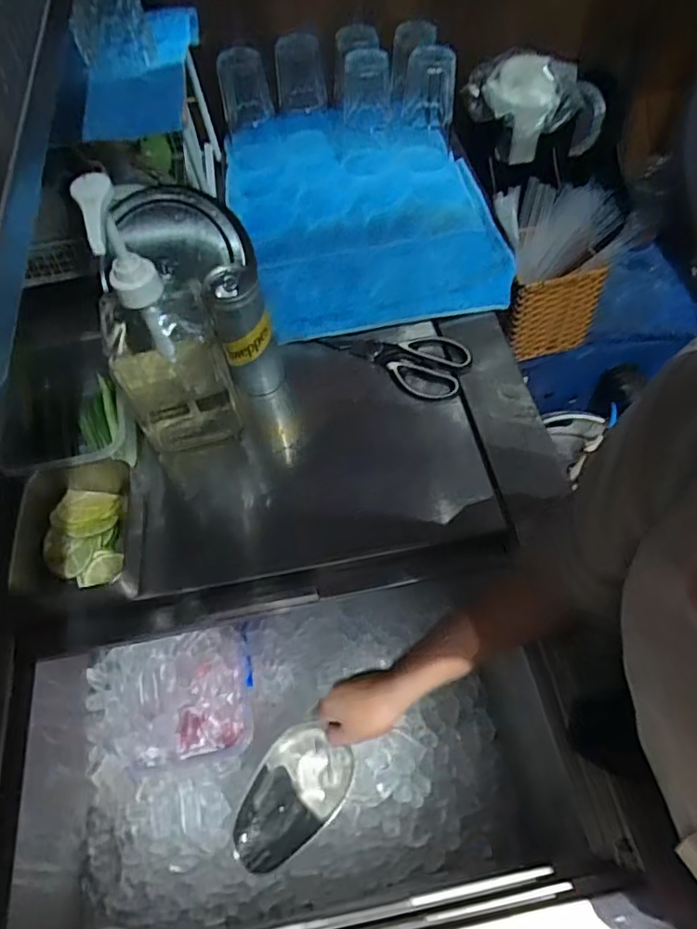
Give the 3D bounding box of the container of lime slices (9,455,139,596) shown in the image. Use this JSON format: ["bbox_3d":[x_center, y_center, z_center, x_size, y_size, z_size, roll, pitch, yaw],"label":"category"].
[{"bbox_3d":[-0.265,0.062,0.584,0.099,0.059,0.122,-10,57,-2],"label":"container of lime slices"}]

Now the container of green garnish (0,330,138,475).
[{"bbox_3d":[-0.292,-0.042,0.677,0.124,0.123,0.174,-13,57,-4],"label":"container of green garnish"}]

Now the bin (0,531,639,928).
[{"bbox_3d":[-0.050,0.311,0.657,0.520,0.320,0.308,-11,57,-3],"label":"bin"}]

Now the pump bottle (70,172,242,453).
[{"bbox_3d":[-0.181,-0.129,0.570,0.105,0.276,0.084,-19,58,-8],"label":"pump bottle"}]

